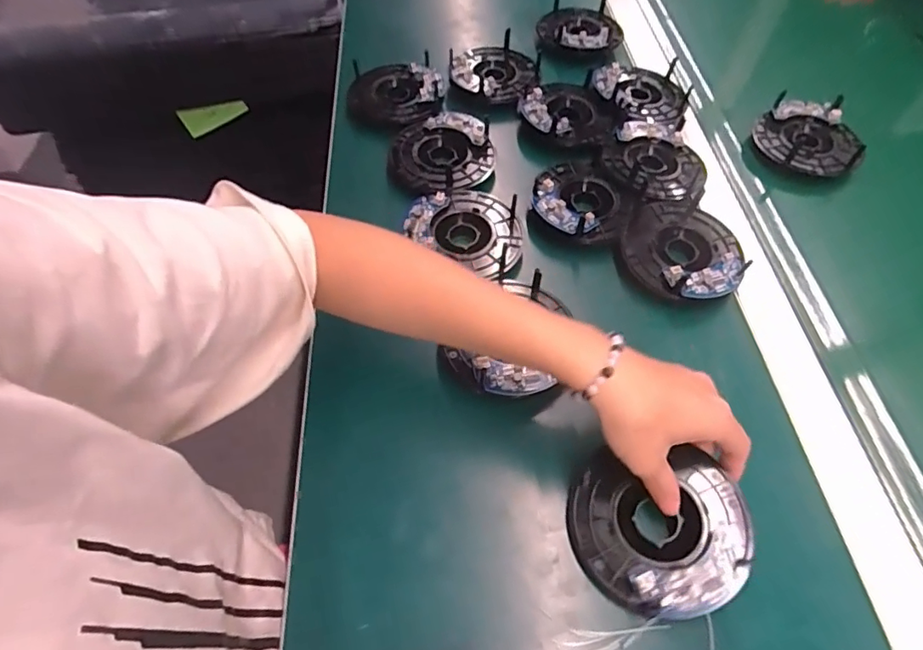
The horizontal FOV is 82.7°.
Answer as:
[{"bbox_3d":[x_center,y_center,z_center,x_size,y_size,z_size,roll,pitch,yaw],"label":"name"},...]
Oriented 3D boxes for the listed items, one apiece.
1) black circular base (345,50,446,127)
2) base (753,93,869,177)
[{"bbox_3d":[-0.070,-0.244,0.547,0.097,0.025,0.089,9,57,7],"label":"black circular base"},{"bbox_3d":[0.347,-0.191,0.525,0.093,0.021,0.094,7,57,6],"label":"base"}]

